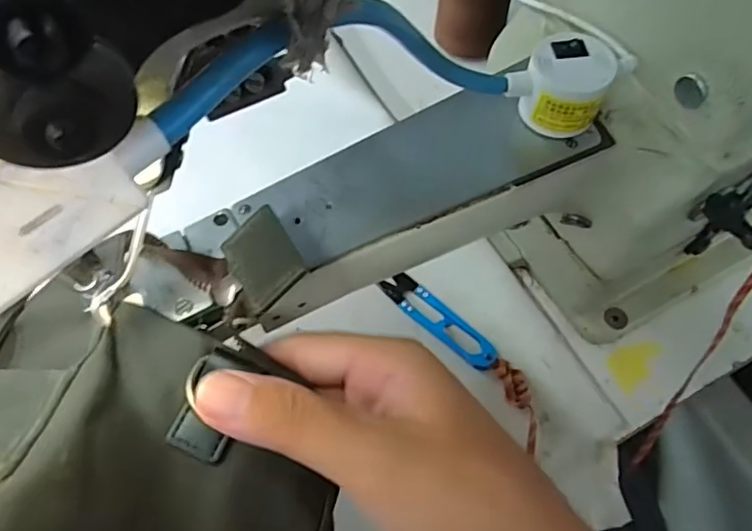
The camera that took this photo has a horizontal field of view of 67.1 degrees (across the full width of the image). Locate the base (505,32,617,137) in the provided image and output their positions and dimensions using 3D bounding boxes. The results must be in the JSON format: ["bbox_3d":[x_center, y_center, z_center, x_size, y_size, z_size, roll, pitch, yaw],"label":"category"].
[{"bbox_3d":[0.082,-0.082,0.258,0.041,0.033,0.032,14,64,10],"label":"base"}]

